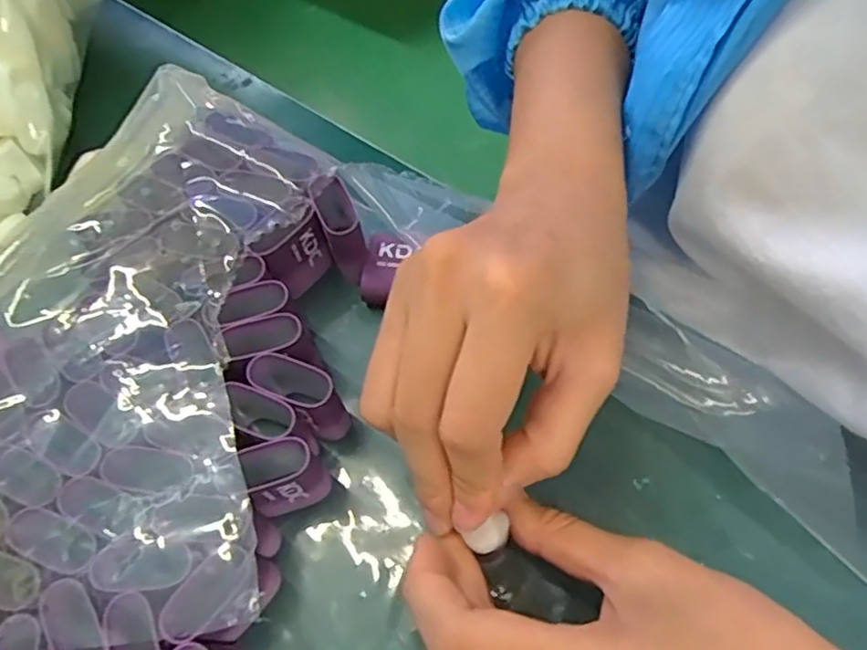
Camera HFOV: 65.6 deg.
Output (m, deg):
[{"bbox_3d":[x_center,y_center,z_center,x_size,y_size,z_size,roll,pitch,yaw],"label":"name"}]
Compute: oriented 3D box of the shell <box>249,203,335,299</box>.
[{"bbox_3d":[-0.061,-0.031,0.301,0.032,0.042,0.009,-41,68,-17],"label":"shell"}]

